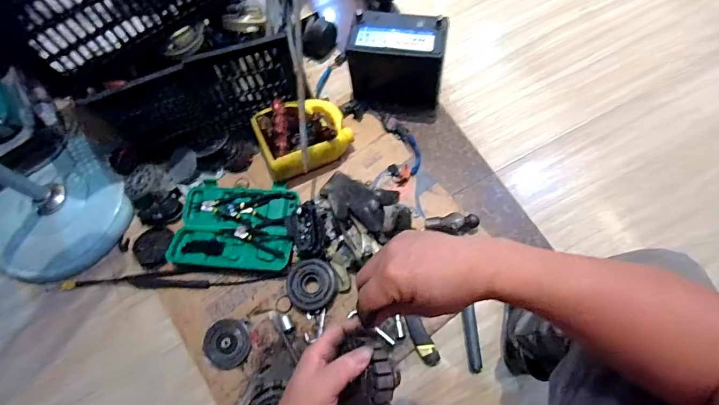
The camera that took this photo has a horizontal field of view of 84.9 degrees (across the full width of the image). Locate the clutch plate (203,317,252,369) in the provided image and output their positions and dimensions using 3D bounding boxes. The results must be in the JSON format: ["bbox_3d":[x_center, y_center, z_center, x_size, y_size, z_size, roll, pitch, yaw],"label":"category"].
[{"bbox_3d":[-0.299,0.314,0.881,0.115,0.014,0.099,19,59,20],"label":"clutch plate"}]

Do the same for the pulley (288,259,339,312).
[{"bbox_3d":[-0.107,0.187,0.890,0.111,0.032,0.107,-2,68,5],"label":"pulley"}]

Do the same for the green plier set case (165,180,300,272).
[{"bbox_3d":[-0.305,0.053,0.964,0.293,0.035,0.211,2,68,7],"label":"green plier set case"}]

